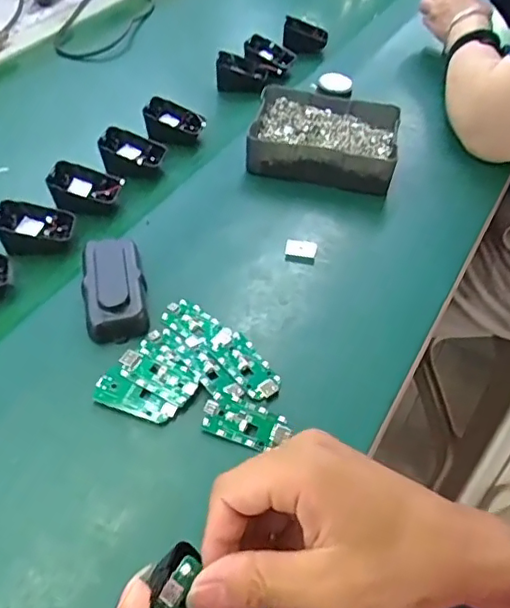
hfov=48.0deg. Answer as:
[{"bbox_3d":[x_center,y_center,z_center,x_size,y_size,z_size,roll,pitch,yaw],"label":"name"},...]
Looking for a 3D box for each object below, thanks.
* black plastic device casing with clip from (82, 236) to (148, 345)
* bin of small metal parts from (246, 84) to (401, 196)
[{"bbox_3d":[-0.120,-0.015,0.492,0.049,0.027,0.103,-11,49,-10],"label":"black plastic device casing with clip"},{"bbox_3d":[0.079,-0.190,0.647,0.156,0.042,0.121,10,49,9],"label":"bin of small metal parts"}]

